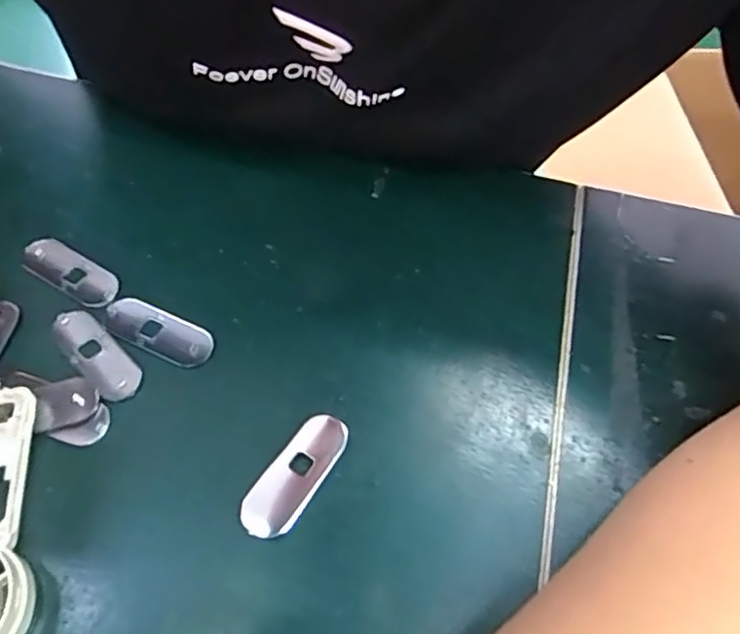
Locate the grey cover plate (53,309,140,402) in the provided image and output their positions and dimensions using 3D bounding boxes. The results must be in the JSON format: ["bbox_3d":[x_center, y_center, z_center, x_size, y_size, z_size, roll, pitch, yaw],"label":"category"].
[{"bbox_3d":[-0.114,0.014,0.246,0.017,0.004,0.050,-39,68,-24],"label":"grey cover plate"}]

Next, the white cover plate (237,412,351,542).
[{"bbox_3d":[-0.027,0.059,0.223,0.020,0.005,0.050,30,61,15],"label":"white cover plate"}]

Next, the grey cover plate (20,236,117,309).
[{"bbox_3d":[-0.135,-0.021,0.267,0.050,0.004,0.020,29,60,14],"label":"grey cover plate"}]

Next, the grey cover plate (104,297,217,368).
[{"bbox_3d":[-0.090,0.005,0.254,0.050,0.004,0.019,23,59,11],"label":"grey cover plate"}]

